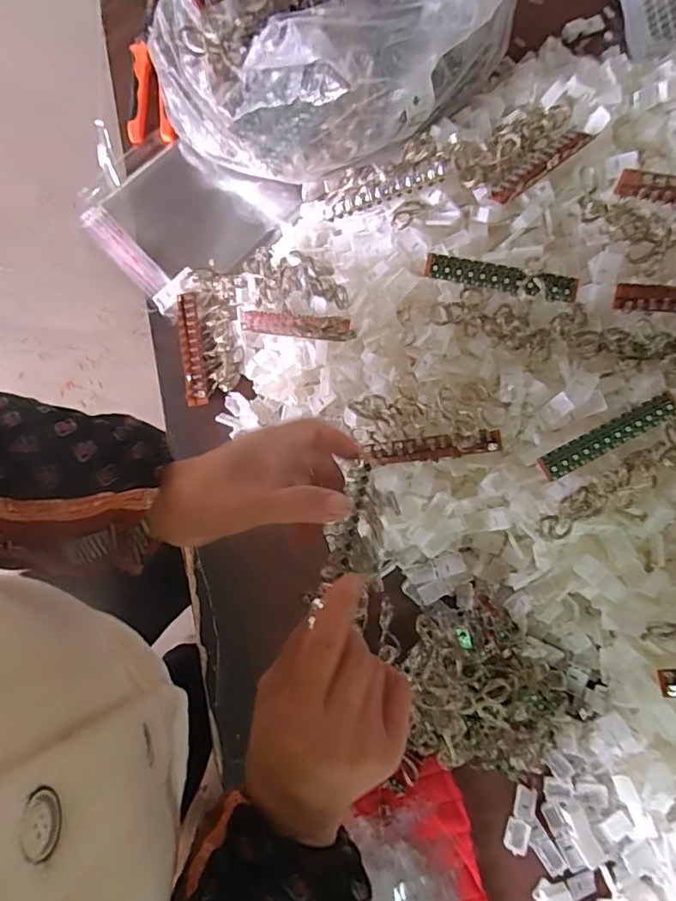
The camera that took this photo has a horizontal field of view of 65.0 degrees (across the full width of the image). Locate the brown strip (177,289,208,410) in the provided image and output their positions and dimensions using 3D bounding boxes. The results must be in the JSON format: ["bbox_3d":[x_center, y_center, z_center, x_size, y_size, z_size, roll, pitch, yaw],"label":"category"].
[{"bbox_3d":[-0.160,-0.111,0.581,0.022,0.013,0.126,-8,79,-3],"label":"brown strip"}]

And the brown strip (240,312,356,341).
[{"bbox_3d":[-0.044,-0.122,0.518,0.133,0.007,0.020,13,95,30],"label":"brown strip"}]

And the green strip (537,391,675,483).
[{"bbox_3d":[0.220,-0.011,0.431,0.125,0.012,0.021,-27,81,-6],"label":"green strip"}]

